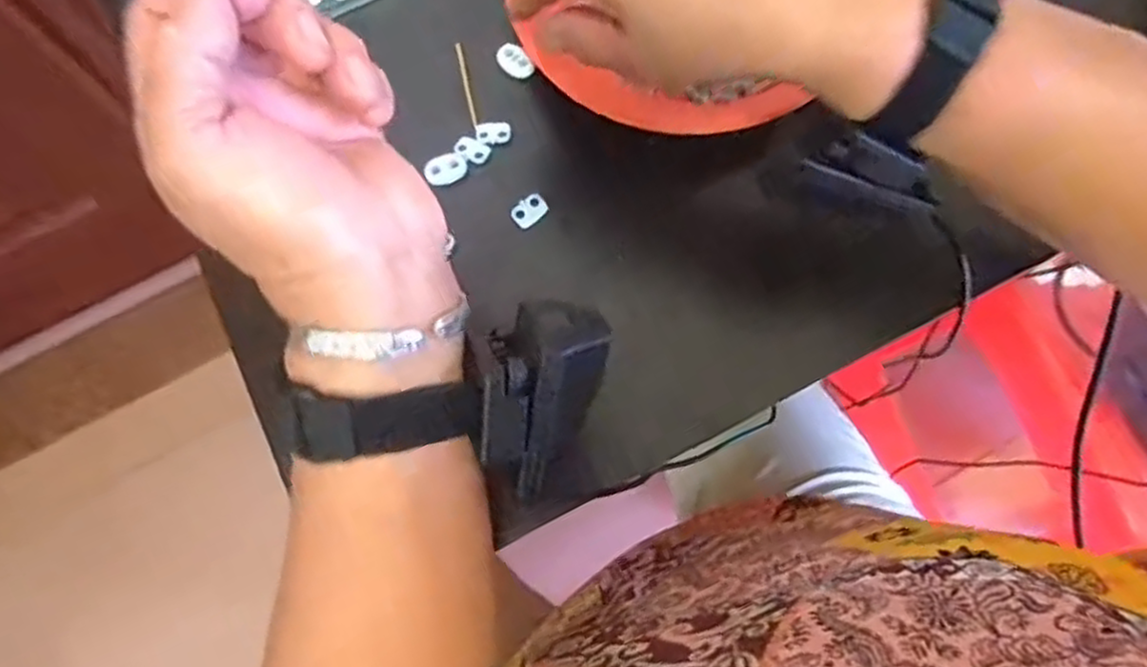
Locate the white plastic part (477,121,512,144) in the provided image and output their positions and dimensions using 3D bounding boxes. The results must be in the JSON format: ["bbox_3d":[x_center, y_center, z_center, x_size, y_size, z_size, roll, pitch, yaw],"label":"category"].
[{"bbox_3d":[-0.043,-0.110,0.400,0.018,0.004,0.013,-12,74,-3],"label":"white plastic part"}]

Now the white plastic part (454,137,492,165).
[{"bbox_3d":[-0.055,-0.099,0.397,0.019,0.005,0.013,25,76,7],"label":"white plastic part"}]

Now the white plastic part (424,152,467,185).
[{"bbox_3d":[-0.068,-0.088,0.393,0.021,0.009,0.013,-29,76,-7],"label":"white plastic part"}]

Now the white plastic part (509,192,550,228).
[{"bbox_3d":[-0.023,-0.065,0.385,0.019,0.004,0.014,-44,78,-11],"label":"white plastic part"}]

